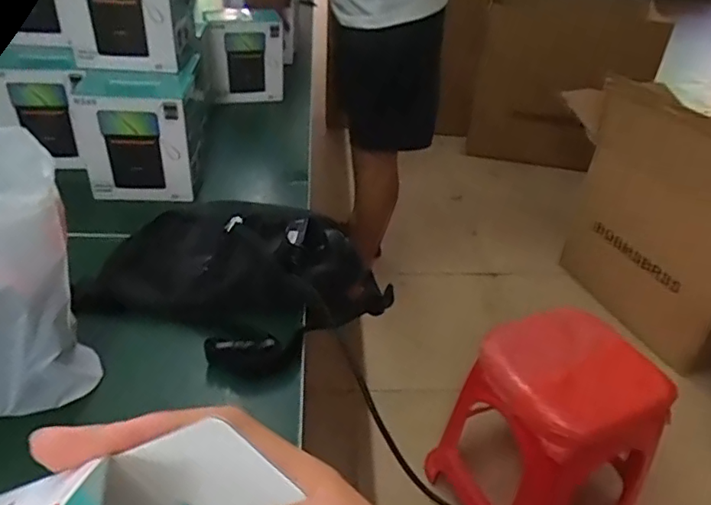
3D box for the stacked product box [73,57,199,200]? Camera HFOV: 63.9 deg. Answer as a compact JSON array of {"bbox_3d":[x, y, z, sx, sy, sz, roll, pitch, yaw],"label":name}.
[{"bbox_3d":[-0.293,-0.163,0.782,0.150,0.139,0.122,-5,37,-11],"label":"stacked product box"}]

